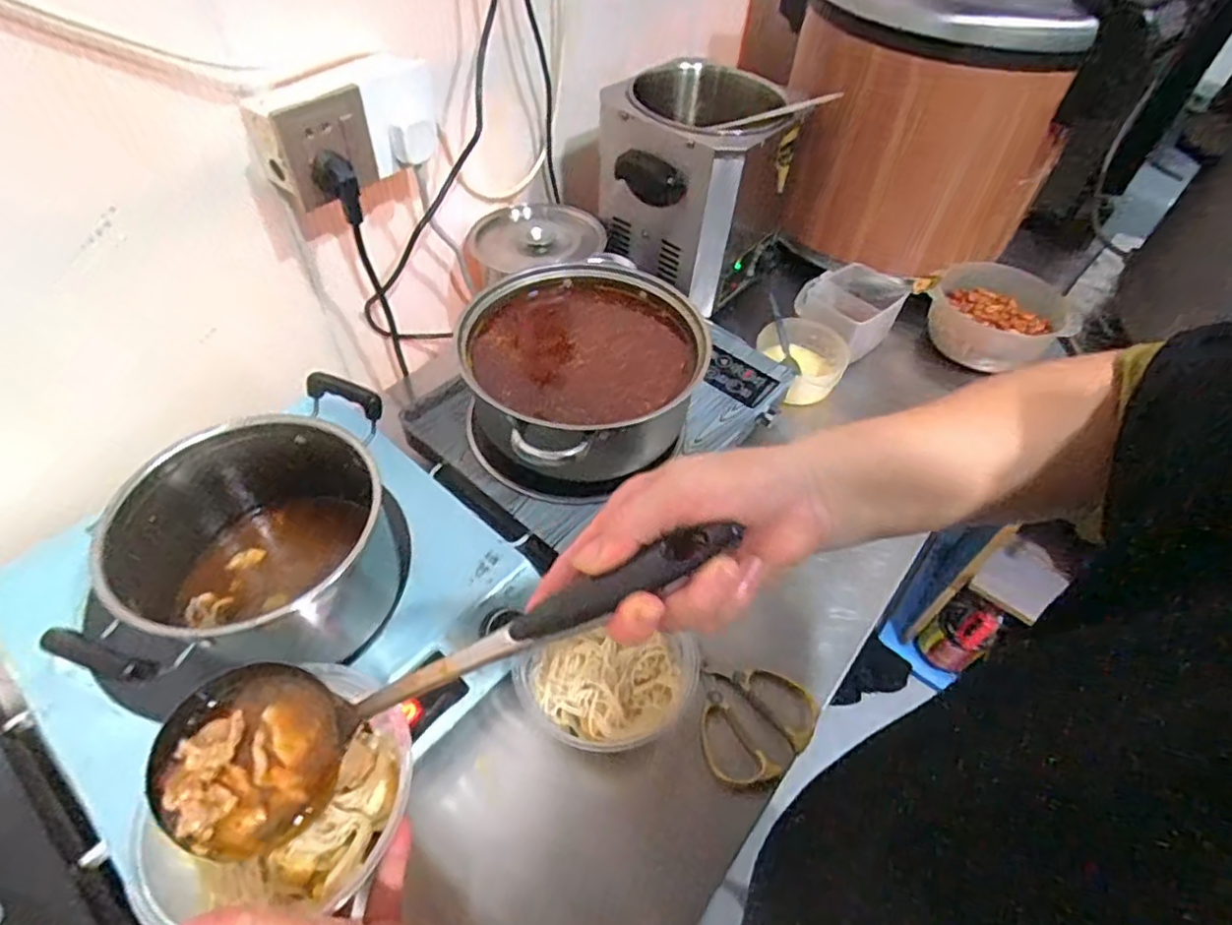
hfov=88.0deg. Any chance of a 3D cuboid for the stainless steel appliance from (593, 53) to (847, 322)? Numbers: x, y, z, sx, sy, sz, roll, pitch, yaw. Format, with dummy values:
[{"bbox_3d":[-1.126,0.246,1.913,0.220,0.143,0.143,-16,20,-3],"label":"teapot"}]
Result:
[{"bbox_3d":[0.108,-0.370,0.849,0.225,0.218,0.203,33,55,21],"label":"stainless steel appliance"}]

